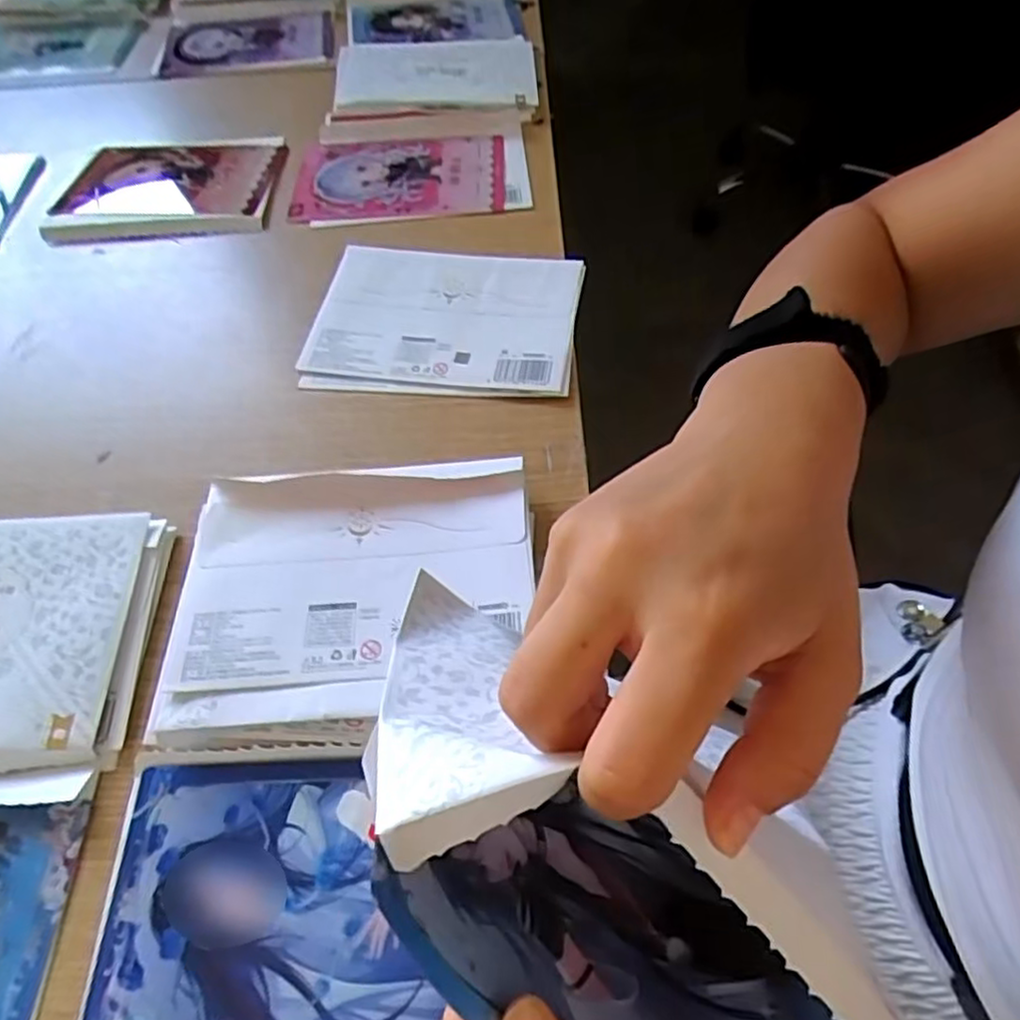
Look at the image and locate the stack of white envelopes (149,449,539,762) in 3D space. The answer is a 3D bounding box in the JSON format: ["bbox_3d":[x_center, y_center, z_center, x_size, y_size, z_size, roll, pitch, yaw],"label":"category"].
[{"bbox_3d":[-0.078,0.042,0.353,0.175,0.024,0.146,-4,57,2],"label":"stack of white envelopes"}]

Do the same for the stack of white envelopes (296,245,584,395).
[{"bbox_3d":[-0.044,-0.131,0.467,0.175,0.008,0.128,4,58,7],"label":"stack of white envelopes"}]

